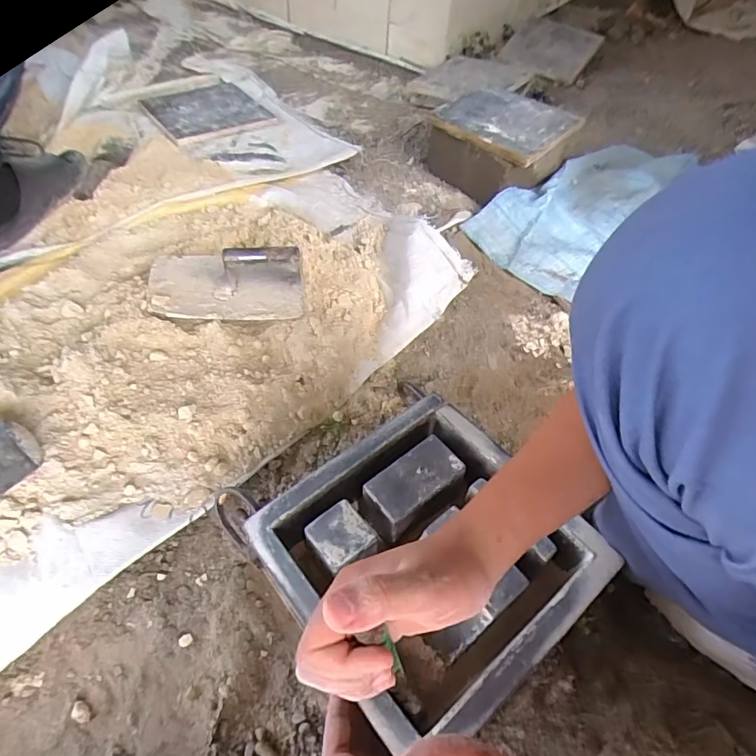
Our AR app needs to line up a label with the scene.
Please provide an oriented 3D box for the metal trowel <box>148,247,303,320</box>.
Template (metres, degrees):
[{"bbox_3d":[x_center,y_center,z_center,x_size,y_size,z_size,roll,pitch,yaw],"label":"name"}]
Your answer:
[{"bbox_3d":[-0.223,-0.150,0.700,0.224,0.085,0.125,1,49,-1],"label":"metal trowel"}]

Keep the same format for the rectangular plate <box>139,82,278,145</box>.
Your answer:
[{"bbox_3d":[-0.389,-0.610,1.095,0.237,0.027,0.235,-28,57,-24],"label":"rectangular plate"}]

